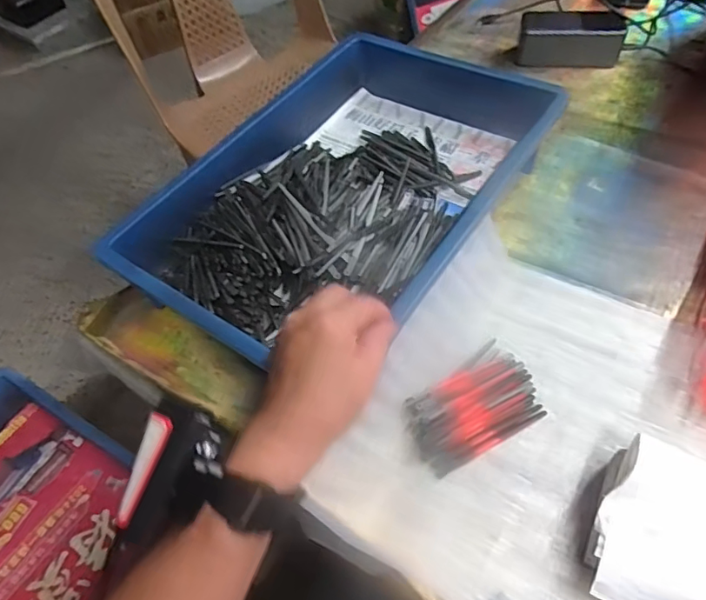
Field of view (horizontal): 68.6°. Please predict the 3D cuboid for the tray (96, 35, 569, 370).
[{"bbox_3d":[0.002,-0.122,0.542,0.285,0.065,0.439,29,62,23],"label":"tray"}]

